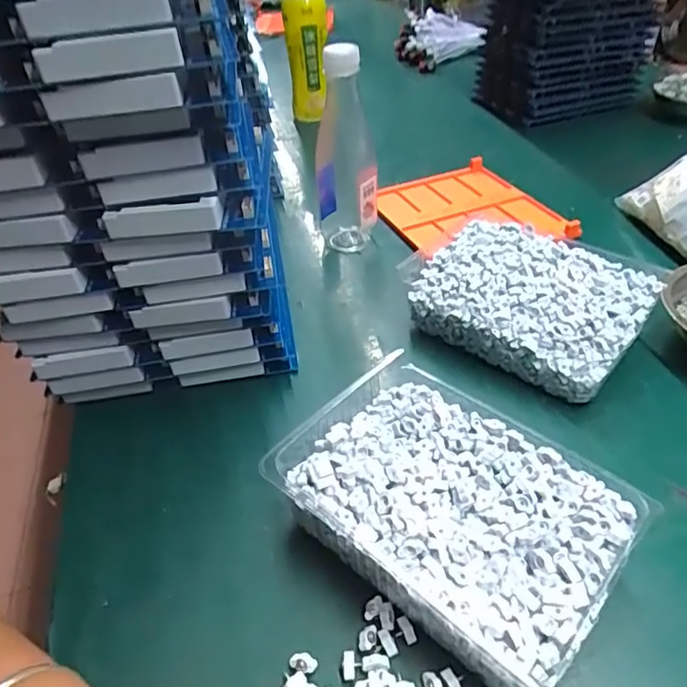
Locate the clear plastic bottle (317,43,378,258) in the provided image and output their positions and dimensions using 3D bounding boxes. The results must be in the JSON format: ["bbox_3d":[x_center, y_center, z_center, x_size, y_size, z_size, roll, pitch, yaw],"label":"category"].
[{"bbox_3d":[0.002,-0.191,0.567,0.063,0.196,0.057,-7,41,-1],"label":"clear plastic bottle"}]

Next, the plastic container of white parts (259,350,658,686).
[{"bbox_3d":[0.063,0.096,0.328,0.181,0.057,0.129,28,51,33],"label":"plastic container of white parts"}]

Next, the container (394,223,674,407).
[{"bbox_3d":[0.156,-0.036,0.475,0.176,0.064,0.126,29,52,33],"label":"container"}]

